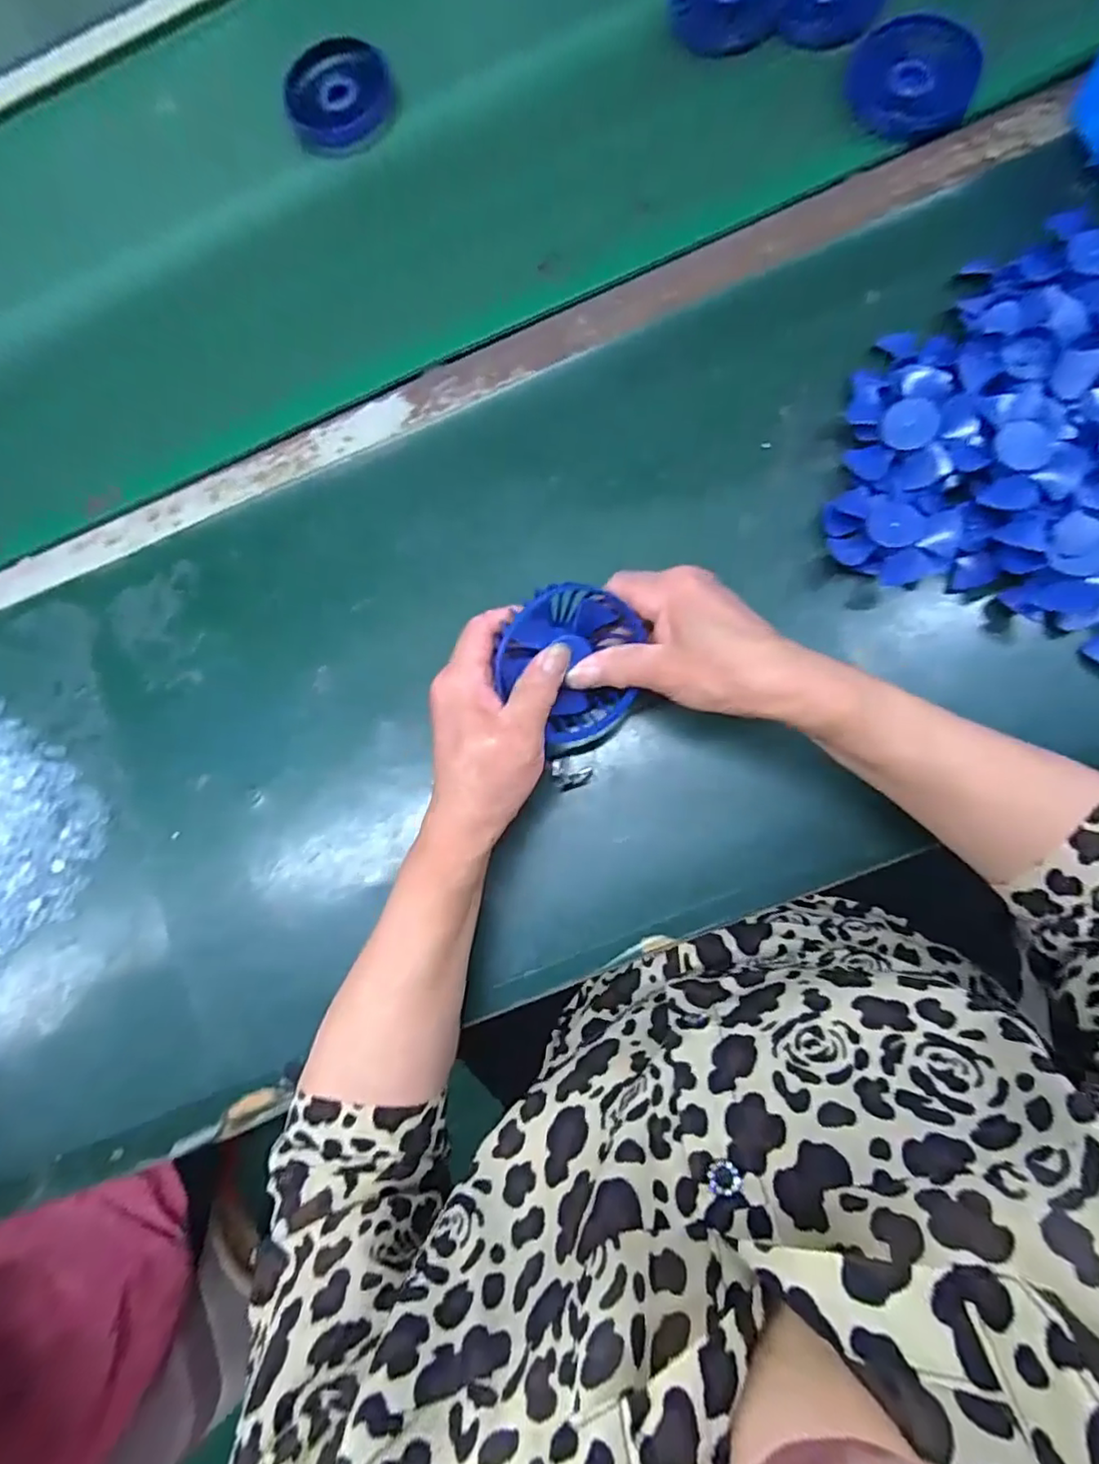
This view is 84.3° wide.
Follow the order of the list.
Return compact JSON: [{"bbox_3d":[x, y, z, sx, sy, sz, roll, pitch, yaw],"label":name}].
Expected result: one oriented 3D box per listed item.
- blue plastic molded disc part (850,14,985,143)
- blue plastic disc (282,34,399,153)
[{"bbox_3d":[0.255,-0.459,0.425,0.084,0.005,0.089,-1,84,6],"label":"blue plastic molded disc part"},{"bbox_3d":[-0.168,-0.510,0.488,0.087,0.016,0.074,-27,102,0],"label":"blue plastic disc"}]

